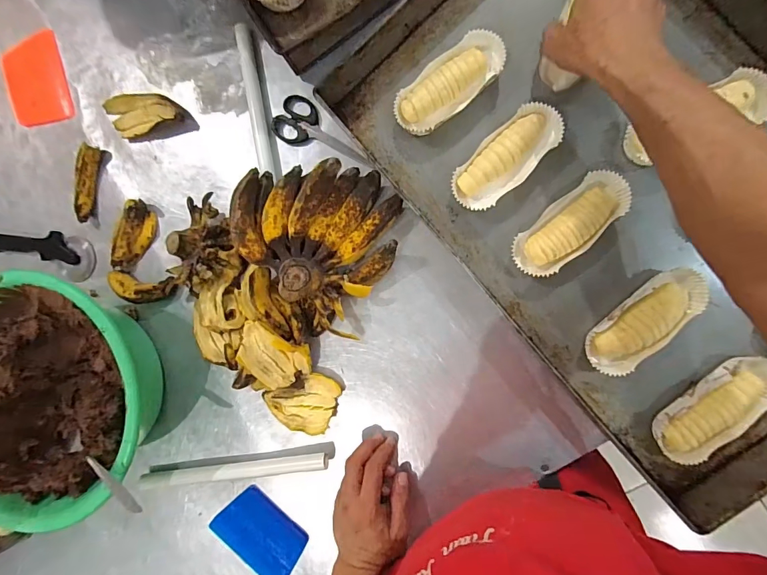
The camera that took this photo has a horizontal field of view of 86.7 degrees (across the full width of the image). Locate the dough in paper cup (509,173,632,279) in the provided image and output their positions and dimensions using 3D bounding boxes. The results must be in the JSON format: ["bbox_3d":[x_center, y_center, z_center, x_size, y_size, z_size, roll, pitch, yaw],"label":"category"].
[{"bbox_3d":[0.222,-0.074,0.483,0.144,0.033,0.062,-42,85,8],"label":"dough in paper cup"}]

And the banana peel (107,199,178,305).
[{"bbox_3d":[-0.350,-0.043,0.578,0.088,0.032,0.137,-26,88,9],"label":"banana peel"}]

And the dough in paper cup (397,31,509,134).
[{"bbox_3d":[0.079,-0.251,0.499,0.144,0.035,0.063,-39,86,8],"label":"dough in paper cup"}]

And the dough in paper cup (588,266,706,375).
[{"bbox_3d":[0.303,0.037,0.473,0.059,0.033,0.148,45,98,5],"label":"dough in paper cup"}]

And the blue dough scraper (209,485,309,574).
[{"bbox_3d":[-0.172,0.350,0.572,0.126,0.006,0.097,40,97,6],"label":"blue dough scraper"}]

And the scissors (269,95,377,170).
[{"bbox_3d":[-0.078,-0.203,0.541,0.145,0.006,0.060,30,96,7],"label":"scissors"}]

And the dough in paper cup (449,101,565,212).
[{"bbox_3d":[0.149,-0.157,0.492,0.065,0.033,0.144,45,98,5],"label":"dough in paper cup"}]

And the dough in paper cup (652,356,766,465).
[{"bbox_3d":[0.375,0.138,0.459,0.067,0.042,0.145,44,98,5],"label":"dough in paper cup"}]

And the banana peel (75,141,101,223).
[{"bbox_3d":[-0.430,-0.151,0.589,0.022,0.024,0.106,12,94,9],"label":"banana peel"}]

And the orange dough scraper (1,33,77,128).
[{"bbox_3d":[-0.521,-0.308,0.612,0.092,0.011,0.128,-15,89,9],"label":"orange dough scraper"}]

